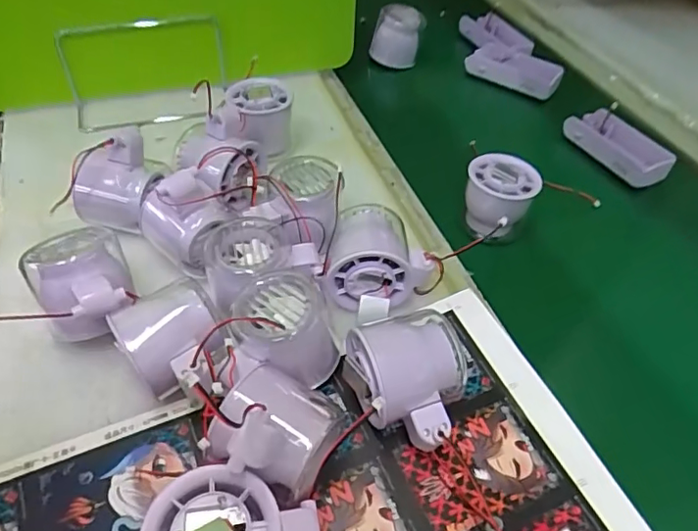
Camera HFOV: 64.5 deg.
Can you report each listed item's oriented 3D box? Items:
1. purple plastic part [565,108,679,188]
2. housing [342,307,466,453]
[{"bbox_3d":[0.278,-0.125,0.569,0.053,0.025,0.111,-17,49,-20],"label":"purple plastic part"},{"bbox_3d":[0.036,0.072,0.327,0.062,0.054,0.072,-13,48,-17],"label":"housing"}]

